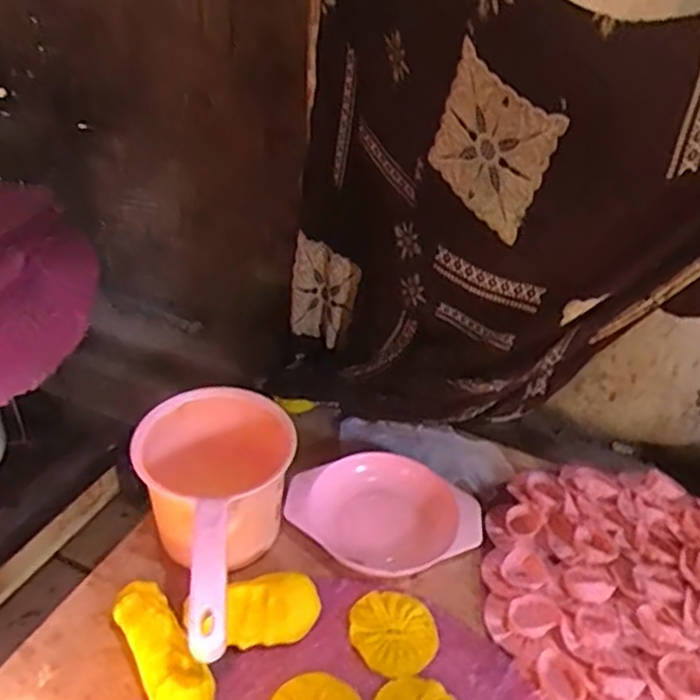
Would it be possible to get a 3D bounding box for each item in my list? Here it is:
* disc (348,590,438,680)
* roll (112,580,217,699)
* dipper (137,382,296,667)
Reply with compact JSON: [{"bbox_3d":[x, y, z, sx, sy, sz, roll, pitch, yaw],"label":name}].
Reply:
[{"bbox_3d":[0.038,0.245,0.608,0.073,0.006,0.077,1,38,-1],"label":"disc"},{"bbox_3d":[-0.149,0.249,0.562,0.045,0.045,0.135,-21,43,-27],"label":"roll"},{"bbox_3d":[-0.132,0.162,0.602,0.129,0.128,0.245,5,36,5],"label":"dipper"}]

